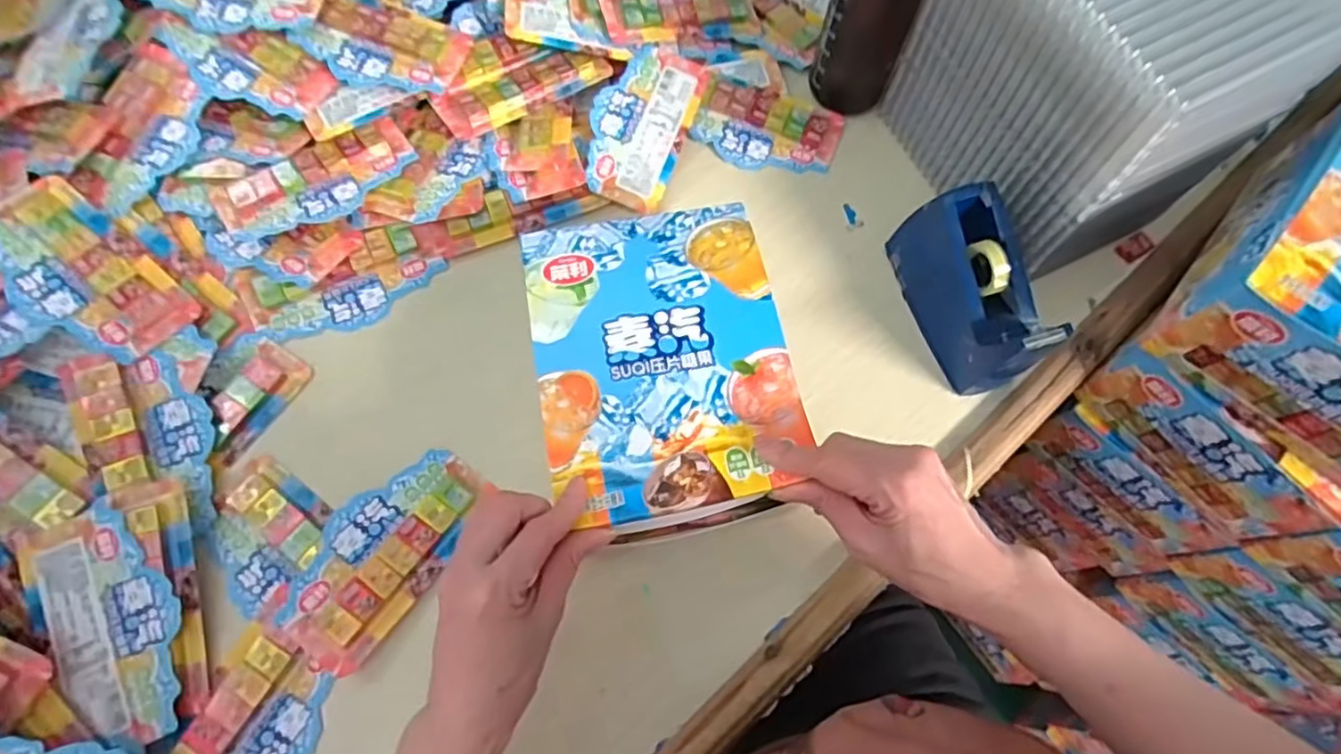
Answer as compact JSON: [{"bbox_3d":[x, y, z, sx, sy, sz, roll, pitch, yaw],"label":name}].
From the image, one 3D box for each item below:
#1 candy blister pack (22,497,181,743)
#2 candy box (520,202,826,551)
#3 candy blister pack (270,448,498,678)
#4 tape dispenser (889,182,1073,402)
[{"bbox_3d":[-0.344,0.150,0.414,0.069,0.021,0.144,-35,74,-15],"label":"candy blister pack"},{"bbox_3d":[-0.006,-0.013,0.404,0.149,0.015,0.206,-9,69,-6],"label":"candy box"},{"bbox_3d":[-0.189,0.114,0.442,0.075,0.019,0.149,37,71,11],"label":"candy blister pack"},{"bbox_3d":[0.218,-0.064,0.485,0.049,0.090,0.133,-17,70,-9],"label":"tape dispenser"}]

